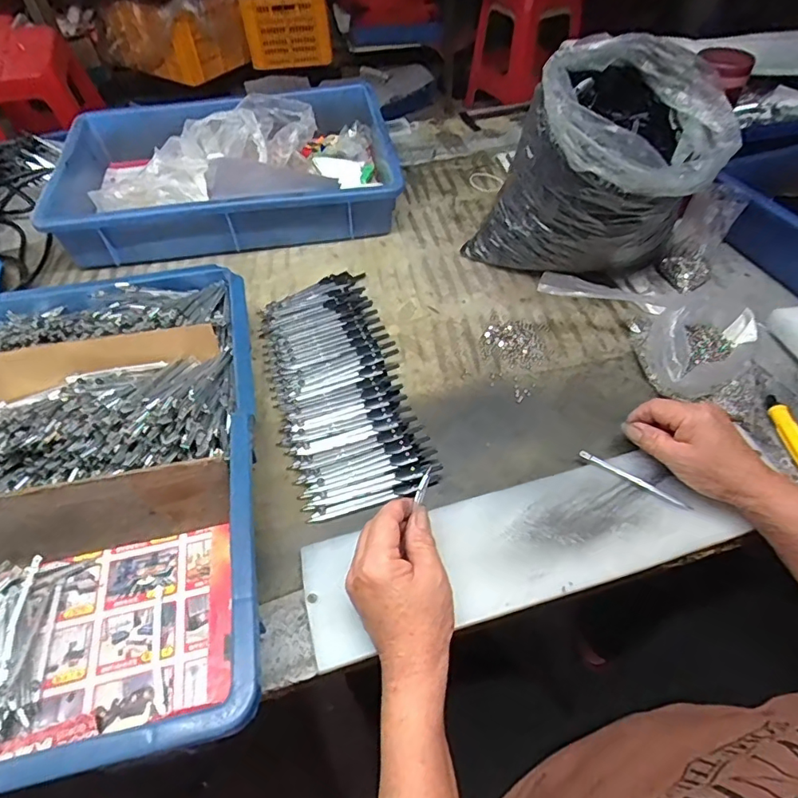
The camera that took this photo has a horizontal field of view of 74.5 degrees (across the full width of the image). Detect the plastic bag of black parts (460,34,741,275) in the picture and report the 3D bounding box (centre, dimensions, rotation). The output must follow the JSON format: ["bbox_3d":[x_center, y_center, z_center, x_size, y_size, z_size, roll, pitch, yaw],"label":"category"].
[{"bbox_3d":[0.212,-0.232,0.565,0.159,0.240,0.194,-27,55,-19],"label":"plastic bag of black parts"}]

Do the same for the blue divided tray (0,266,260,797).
[{"bbox_3d":[-0.266,0.062,0.429,0.296,0.088,0.434,-10,51,-7],"label":"blue divided tray"}]

